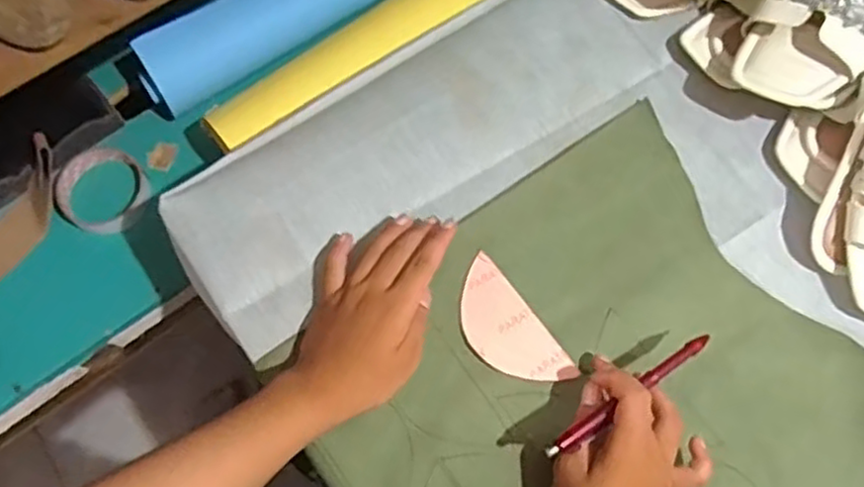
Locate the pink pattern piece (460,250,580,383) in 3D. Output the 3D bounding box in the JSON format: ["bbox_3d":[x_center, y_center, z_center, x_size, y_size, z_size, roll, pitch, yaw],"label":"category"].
[{"bbox_3d":[0.052,0.063,0.516,0.050,0.004,0.106,-34,74,-13],"label":"pink pattern piece"}]

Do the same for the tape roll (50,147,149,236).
[{"bbox_3d":[-0.316,-0.051,0.685,0.086,0.014,0.082,1,70,-1],"label":"tape roll"}]

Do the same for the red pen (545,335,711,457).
[{"bbox_3d":[0.128,0.096,0.459,0.135,0.007,0.011,-32,74,-16],"label":"red pen"}]

